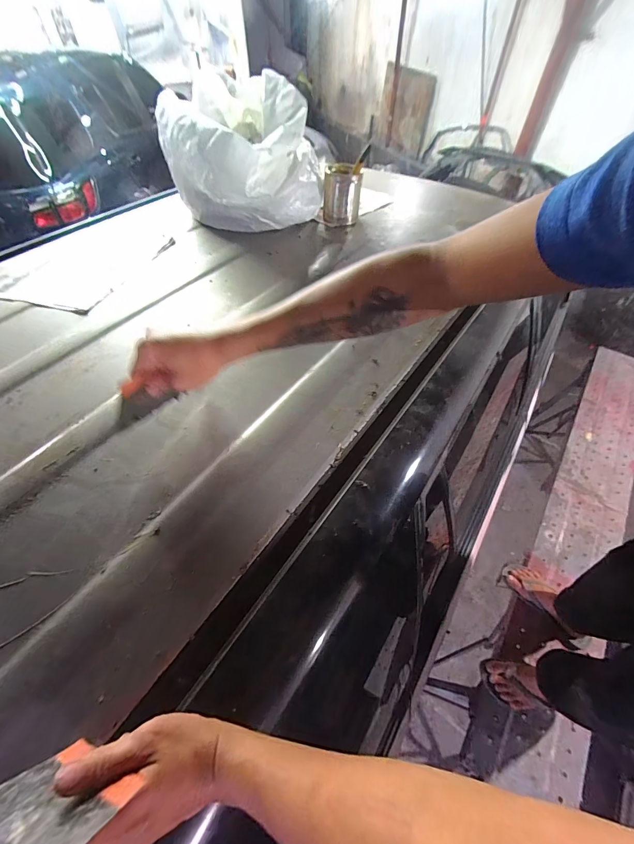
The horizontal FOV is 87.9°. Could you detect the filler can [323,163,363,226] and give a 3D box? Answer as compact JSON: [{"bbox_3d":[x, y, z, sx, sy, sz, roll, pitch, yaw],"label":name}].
[{"bbox_3d":[0.065,-0.584,0.849,0.089,0.127,0.089,0,52,0],"label":"filler can"}]

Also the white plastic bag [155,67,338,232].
[{"bbox_3d":[-0.173,-0.627,0.792,0.318,0.237,0.314,39,62,22],"label":"white plastic bag"}]

